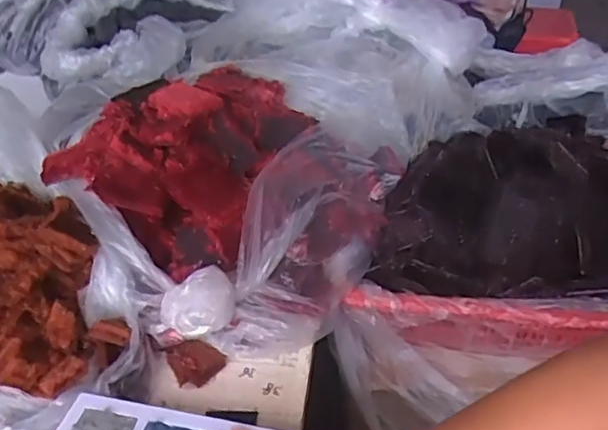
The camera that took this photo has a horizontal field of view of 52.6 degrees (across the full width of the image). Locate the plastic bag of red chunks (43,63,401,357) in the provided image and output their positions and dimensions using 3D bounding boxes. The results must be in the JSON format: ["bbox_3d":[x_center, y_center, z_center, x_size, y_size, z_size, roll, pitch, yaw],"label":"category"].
[{"bbox_3d":[-0.101,-0.034,0.794,0.381,0.164,0.398,23,45,30],"label":"plastic bag of red chunks"}]

